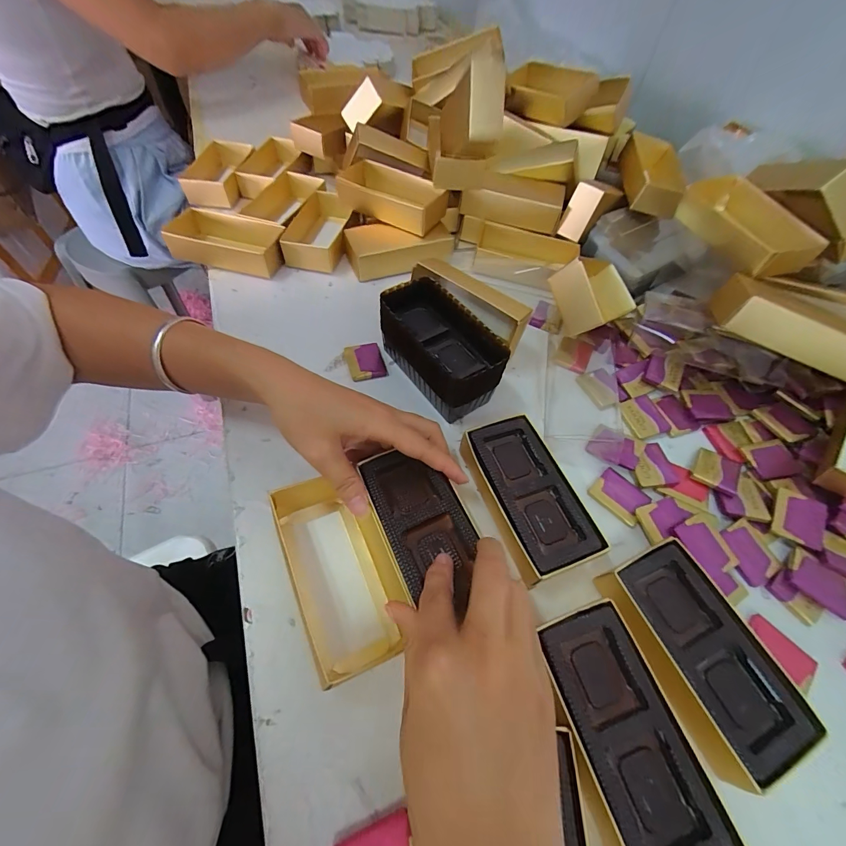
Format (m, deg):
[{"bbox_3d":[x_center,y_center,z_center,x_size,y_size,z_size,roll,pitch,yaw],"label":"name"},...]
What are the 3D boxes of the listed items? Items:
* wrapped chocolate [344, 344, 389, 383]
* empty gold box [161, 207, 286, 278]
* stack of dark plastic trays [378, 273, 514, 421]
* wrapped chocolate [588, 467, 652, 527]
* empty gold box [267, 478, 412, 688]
[{"bbox_3d":[-0.054,-0.058,0.358,0.034,0.009,0.042,-16,60,-13],"label":"wrapped chocolate"},{"bbox_3d":[-0.225,-0.204,0.426,0.134,0.035,0.070,10,57,3],"label":"empty gold box"},{"bbox_3d":[0.013,-0.065,0.335,0.059,0.063,0.117,-31,64,-21],"label":"stack of dark plastic trays"},{"bbox_3d":[0.155,0.057,0.298,0.039,0.006,0.031,41,64,21],"label":"wrapped chocolate"},{"bbox_3d":[-0.055,0.094,0.250,0.062,0.028,0.122,-21,61,-16],"label":"empty gold box"}]

